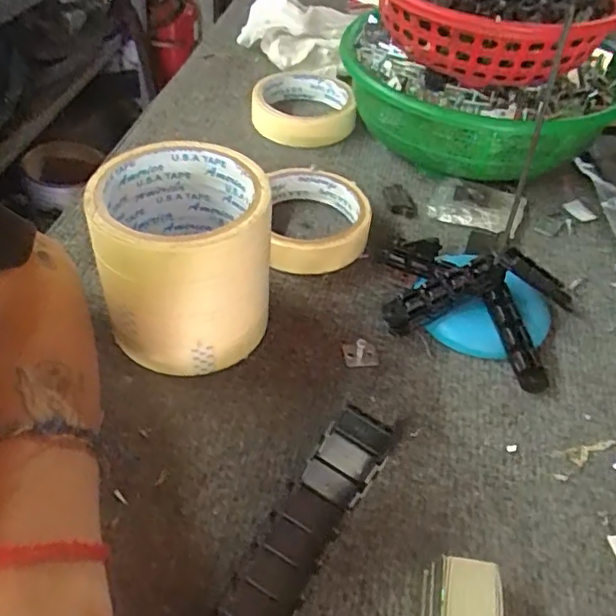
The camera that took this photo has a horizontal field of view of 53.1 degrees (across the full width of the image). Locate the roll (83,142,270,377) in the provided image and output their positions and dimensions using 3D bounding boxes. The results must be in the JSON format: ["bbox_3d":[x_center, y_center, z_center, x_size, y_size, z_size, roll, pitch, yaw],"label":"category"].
[{"bbox_3d":[-0.068,-0.023,0.341,0.086,0.099,0.088,2,45,-2],"label":"roll"}]

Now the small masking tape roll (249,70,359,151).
[{"bbox_3d":[-0.005,-0.180,0.552,0.088,0.026,0.094,2,45,-2],"label":"small masking tape roll"}]

